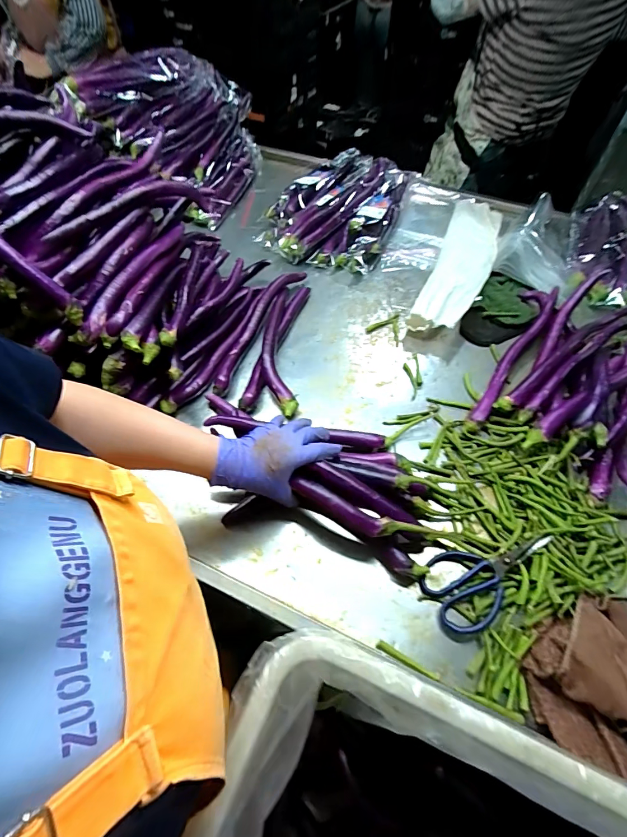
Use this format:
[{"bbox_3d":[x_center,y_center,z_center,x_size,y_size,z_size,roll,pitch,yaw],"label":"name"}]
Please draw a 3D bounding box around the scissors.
[{"bbox_3d":[0.224,0.192,0.507,0.172,0.022,0.090,-30,59,-18],"label":"scissors"}]

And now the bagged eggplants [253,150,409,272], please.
[{"bbox_3d":[0.053,-0.509,0.939,0.294,0.097,0.383,15,56,13],"label":"bagged eggplants"}]

